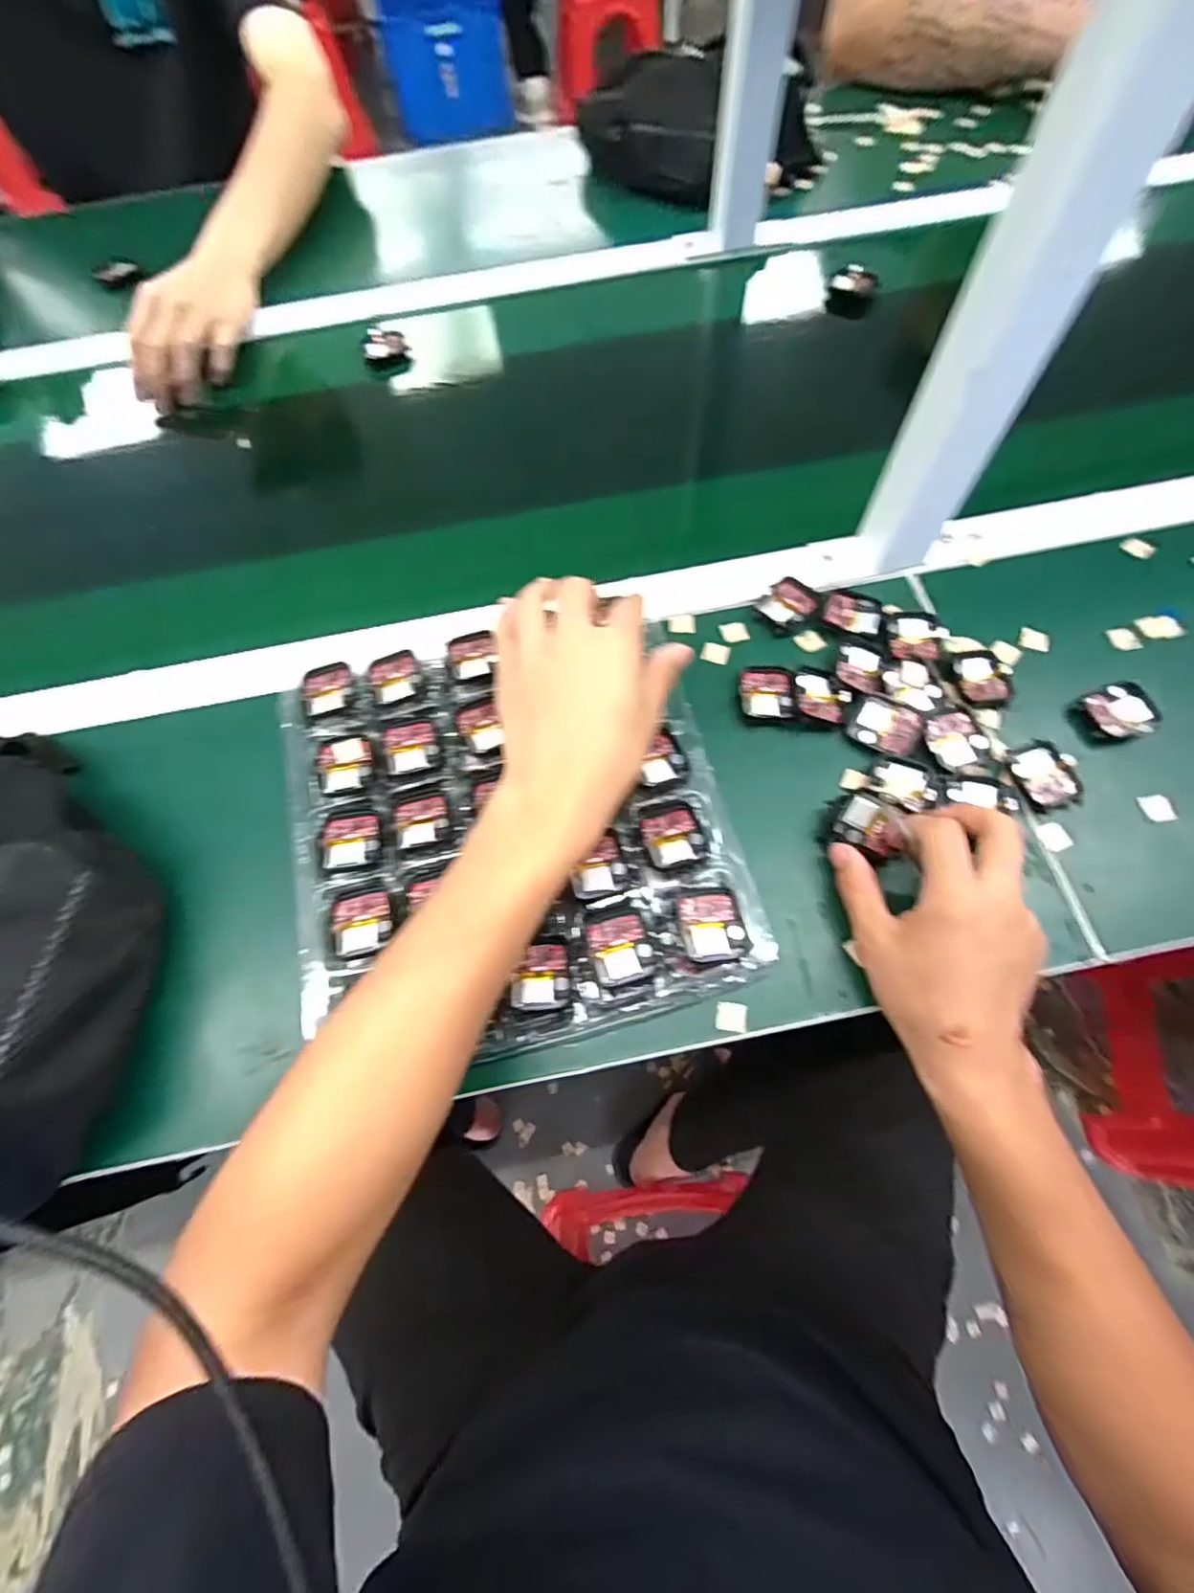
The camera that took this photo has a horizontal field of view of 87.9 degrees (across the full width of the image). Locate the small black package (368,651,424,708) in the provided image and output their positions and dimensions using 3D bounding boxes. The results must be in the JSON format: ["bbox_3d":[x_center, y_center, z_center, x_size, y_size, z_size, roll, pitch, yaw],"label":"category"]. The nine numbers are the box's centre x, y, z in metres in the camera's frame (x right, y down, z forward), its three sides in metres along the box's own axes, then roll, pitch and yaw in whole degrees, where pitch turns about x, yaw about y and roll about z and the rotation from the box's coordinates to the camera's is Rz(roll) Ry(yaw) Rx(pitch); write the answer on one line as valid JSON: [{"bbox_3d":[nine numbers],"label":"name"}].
[{"bbox_3d":[-0.141,-0.084,0.434,0.034,0.004,0.037,-18,67,-5],"label":"small black package"}]

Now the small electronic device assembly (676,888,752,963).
[{"bbox_3d":[0.066,0.074,0.356,0.036,0.007,0.040,-10,67,-2],"label":"small electronic device assembly"}]

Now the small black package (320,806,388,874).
[{"bbox_3d":[-0.155,0.027,0.392,0.039,0.005,0.042,-10,67,-2],"label":"small black package"}]

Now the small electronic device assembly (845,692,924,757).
[{"bbox_3d":[0.194,-0.048,0.417,0.044,0.011,0.033,30,72,14],"label":"small electronic device assembly"}]

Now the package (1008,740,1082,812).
[{"bbox_3d":[0.292,-0.014,0.409,0.036,0.012,0.044,-14,67,-3],"label":"package"}]

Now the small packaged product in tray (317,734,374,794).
[{"bbox_3d":[-0.166,-0.021,0.410,0.032,0.010,0.040,-13,67,-3],"label":"small packaged product in tray"}]

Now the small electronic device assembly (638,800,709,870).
[{"bbox_3d":[0.047,0.023,0.381,0.036,0.009,0.043,-15,67,-4],"label":"small electronic device assembly"}]

